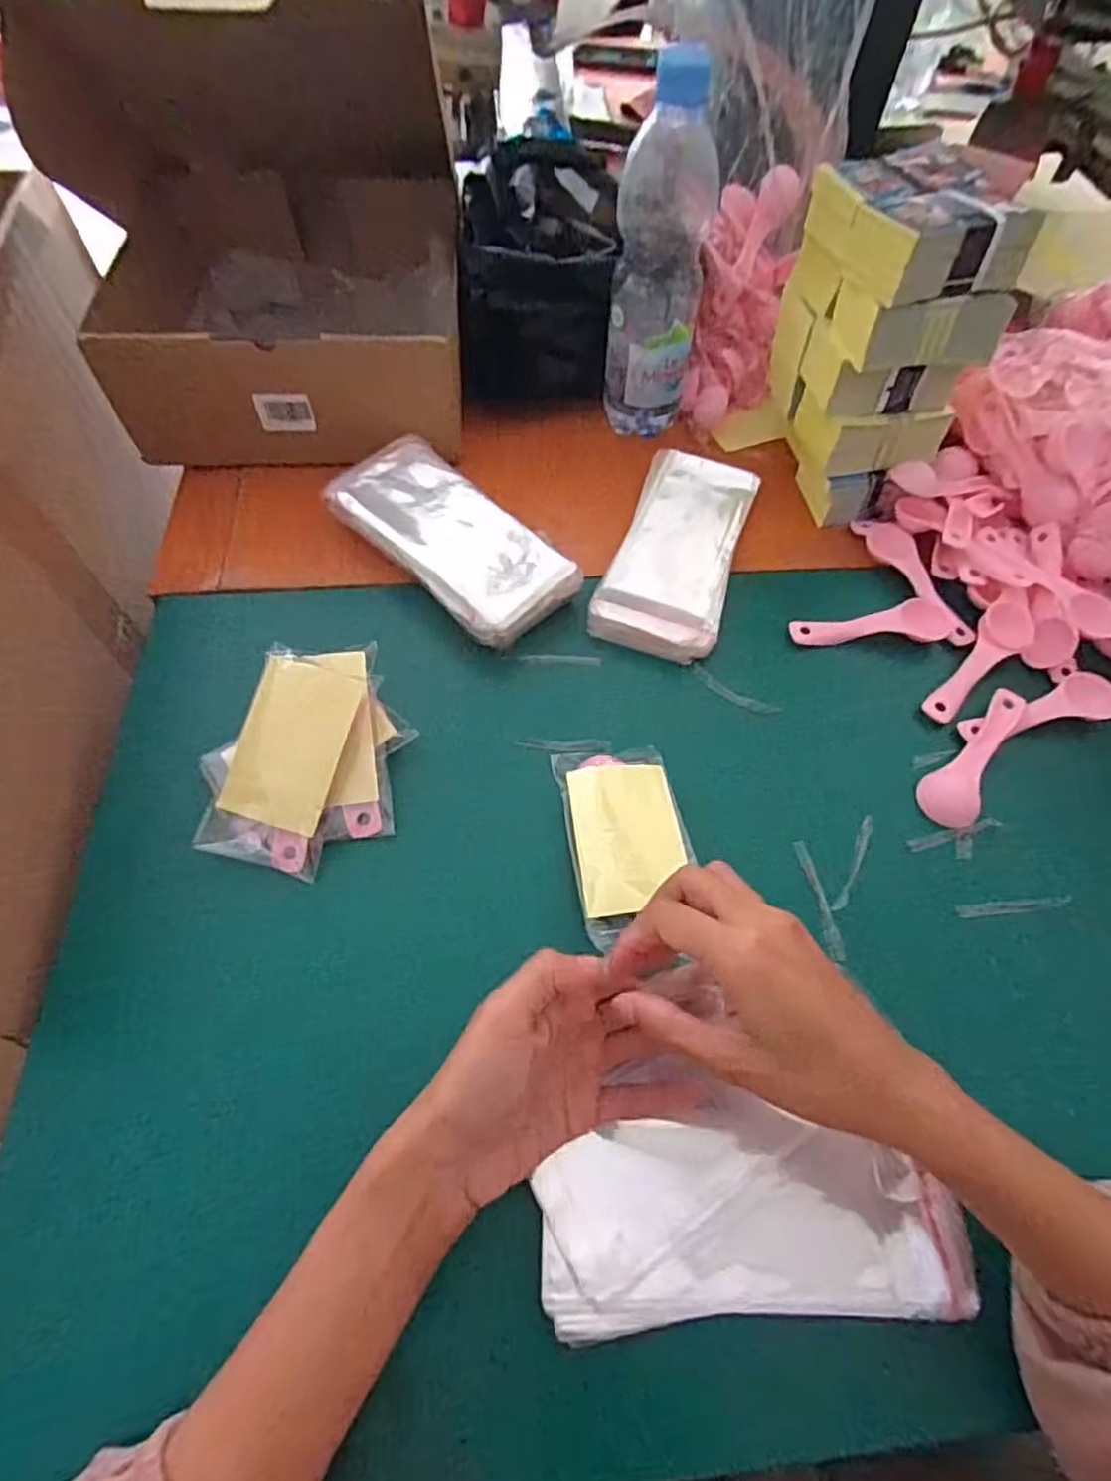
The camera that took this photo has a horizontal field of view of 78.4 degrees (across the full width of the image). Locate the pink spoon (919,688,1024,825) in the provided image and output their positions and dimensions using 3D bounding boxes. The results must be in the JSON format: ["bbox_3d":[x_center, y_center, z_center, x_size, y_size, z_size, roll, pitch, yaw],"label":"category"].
[{"bbox_3d":[0.276,0.009,0.443,0.034,0.016,0.117,39,65,18],"label":"pink spoon"}]

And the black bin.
[{"bbox_3d":[-0.019,-0.403,0.600,0.123,0.119,0.202,-1,60,-4],"label":"black bin"}]

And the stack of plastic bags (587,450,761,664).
[{"bbox_3d":[0.094,-0.146,0.522,0.088,0.022,0.200,17,60,7],"label":"stack of plastic bags"}]

